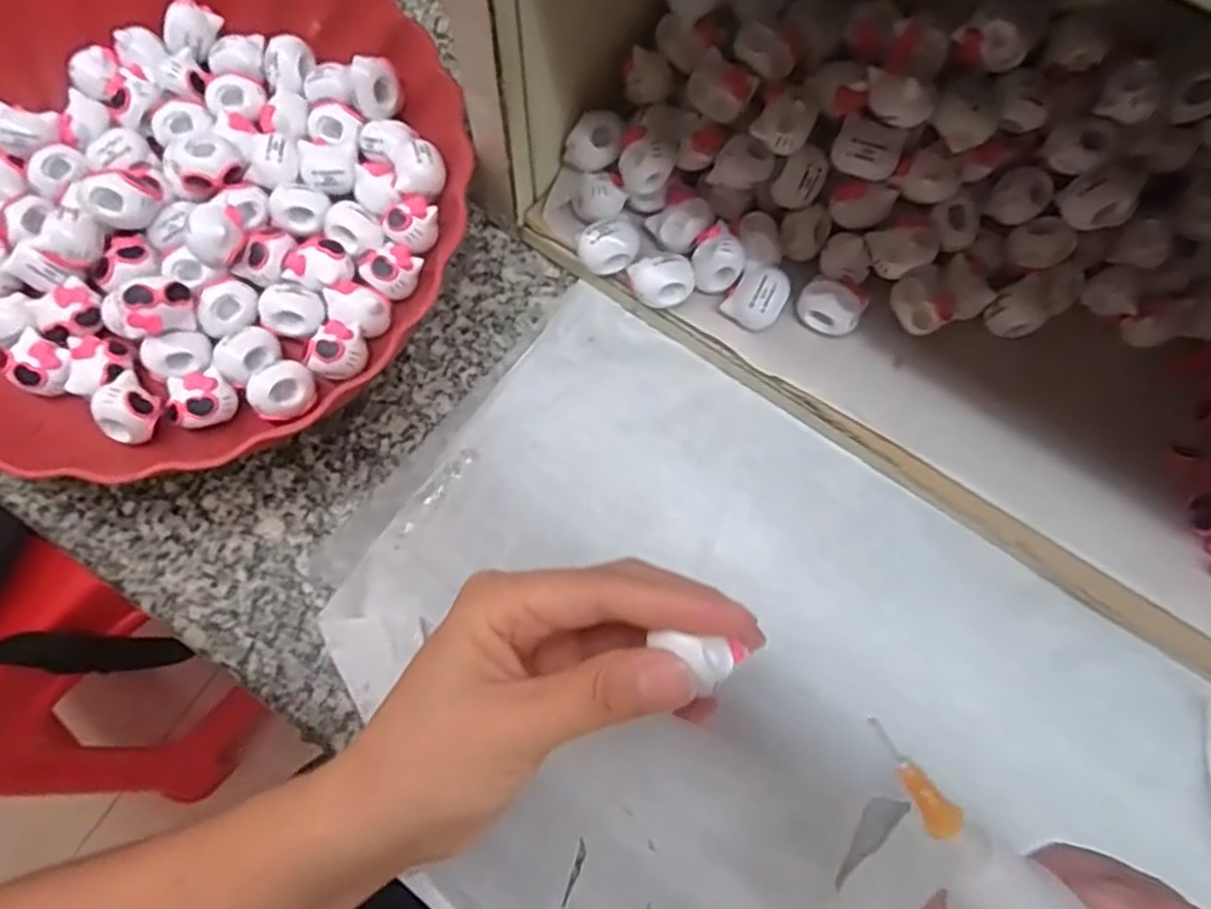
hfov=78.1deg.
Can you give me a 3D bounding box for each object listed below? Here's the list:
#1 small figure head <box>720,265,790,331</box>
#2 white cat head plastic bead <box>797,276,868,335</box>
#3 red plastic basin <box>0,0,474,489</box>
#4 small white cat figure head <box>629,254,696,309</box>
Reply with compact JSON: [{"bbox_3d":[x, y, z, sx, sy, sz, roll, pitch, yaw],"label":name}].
[{"bbox_3d":[0.063,-0.064,0.306,0.022,0.021,0.023,39,76,10],"label":"small figure head"},{"bbox_3d":[0.092,-0.060,0.308,0.025,0.018,0.023,26,74,6],"label":"white cat head plastic bead"},{"bbox_3d":[-0.179,-0.112,0.317,0.233,0.051,0.223,0,73,-1],"label":"red plastic basin"},{"bbox_3d":[0.024,-0.070,0.307,0.026,0.018,0.016,-15,74,-6],"label":"small white cat figure head"}]

